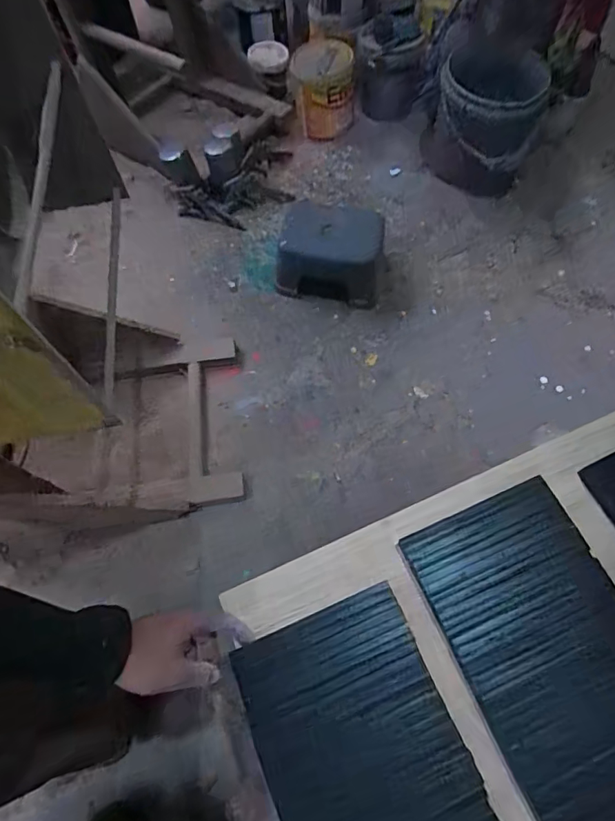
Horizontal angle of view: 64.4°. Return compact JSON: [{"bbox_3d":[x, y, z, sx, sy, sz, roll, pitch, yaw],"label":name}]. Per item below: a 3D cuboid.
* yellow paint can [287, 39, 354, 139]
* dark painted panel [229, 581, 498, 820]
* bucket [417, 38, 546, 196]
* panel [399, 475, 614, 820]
[{"bbox_3d":[0.049,-0.966,1.468,0.165,0.196,0.173,-1,65,3],"label":"yellow paint can"},{"bbox_3d":[0.047,0.304,0.444,0.172,0.009,0.230,-22,66,-7],"label":"dark painted panel"},{"bbox_3d":[0.492,-0.808,1.365,0.272,0.258,0.272,-1,65,3],"label":"bucket"},{"bbox_3d":[0.241,0.242,0.462,0.175,0.010,0.325,-23,66,-7],"label":"panel"}]

